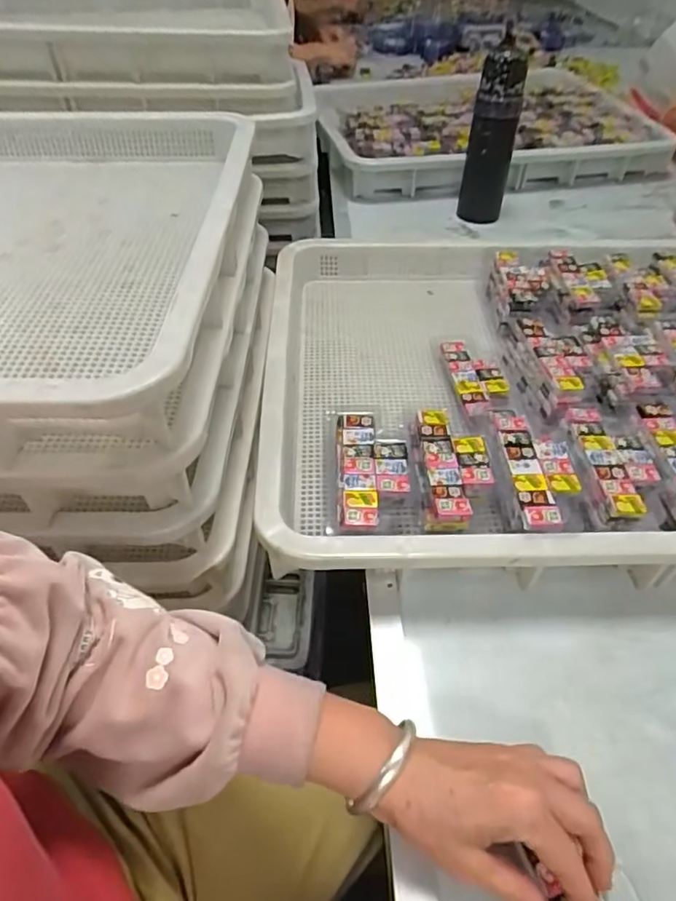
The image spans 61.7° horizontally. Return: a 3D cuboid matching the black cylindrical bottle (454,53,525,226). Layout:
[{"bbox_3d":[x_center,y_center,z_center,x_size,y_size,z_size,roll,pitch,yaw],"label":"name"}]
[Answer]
[{"bbox_3d":[0.234,-0.469,0.874,0.071,0.229,0.054,13,48,12],"label":"black cylindrical bottle"}]

